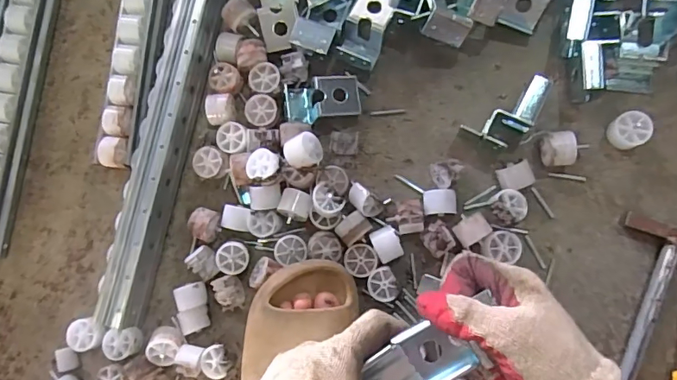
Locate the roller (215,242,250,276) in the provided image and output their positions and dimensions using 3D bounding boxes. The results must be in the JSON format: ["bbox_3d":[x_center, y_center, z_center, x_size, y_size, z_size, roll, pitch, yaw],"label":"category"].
[{"bbox_3d":[-0.115,0.075,0.537,0.034,0.026,0.035,-1,83,7],"label":"roller"}]

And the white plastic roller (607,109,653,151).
[{"bbox_3d":[0.294,-0.060,0.495,0.035,0.026,0.034,-1,83,7],"label":"white plastic roller"}]

